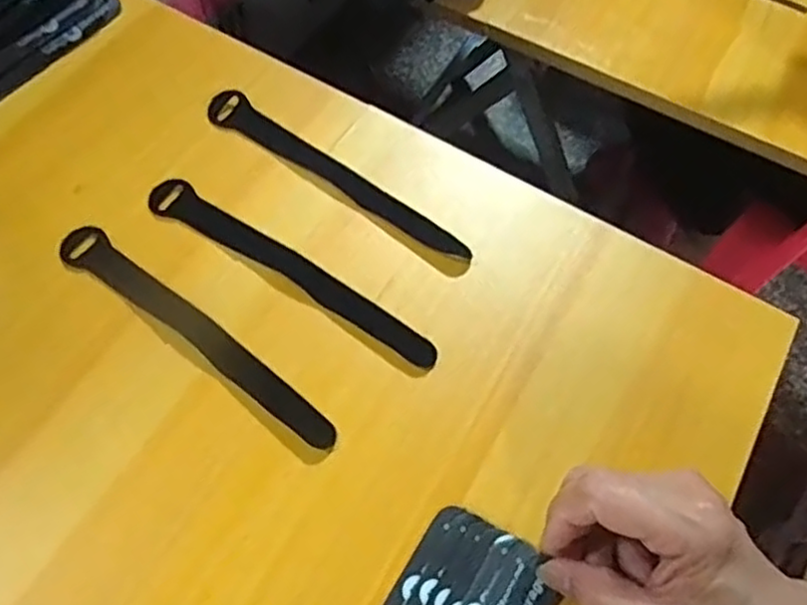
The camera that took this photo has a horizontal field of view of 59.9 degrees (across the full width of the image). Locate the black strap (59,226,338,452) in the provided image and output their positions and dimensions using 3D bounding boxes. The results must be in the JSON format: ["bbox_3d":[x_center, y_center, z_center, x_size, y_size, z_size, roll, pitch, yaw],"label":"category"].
[{"bbox_3d":[-0.114,0.015,0.379,0.195,0.004,0.022,35,68,14],"label":"black strap"}]

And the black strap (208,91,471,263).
[{"bbox_3d":[-0.044,-0.079,0.430,0.193,0.004,0.024,35,68,14],"label":"black strap"}]

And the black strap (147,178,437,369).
[{"bbox_3d":[-0.065,-0.021,0.401,0.195,0.004,0.023,30,67,12],"label":"black strap"}]

